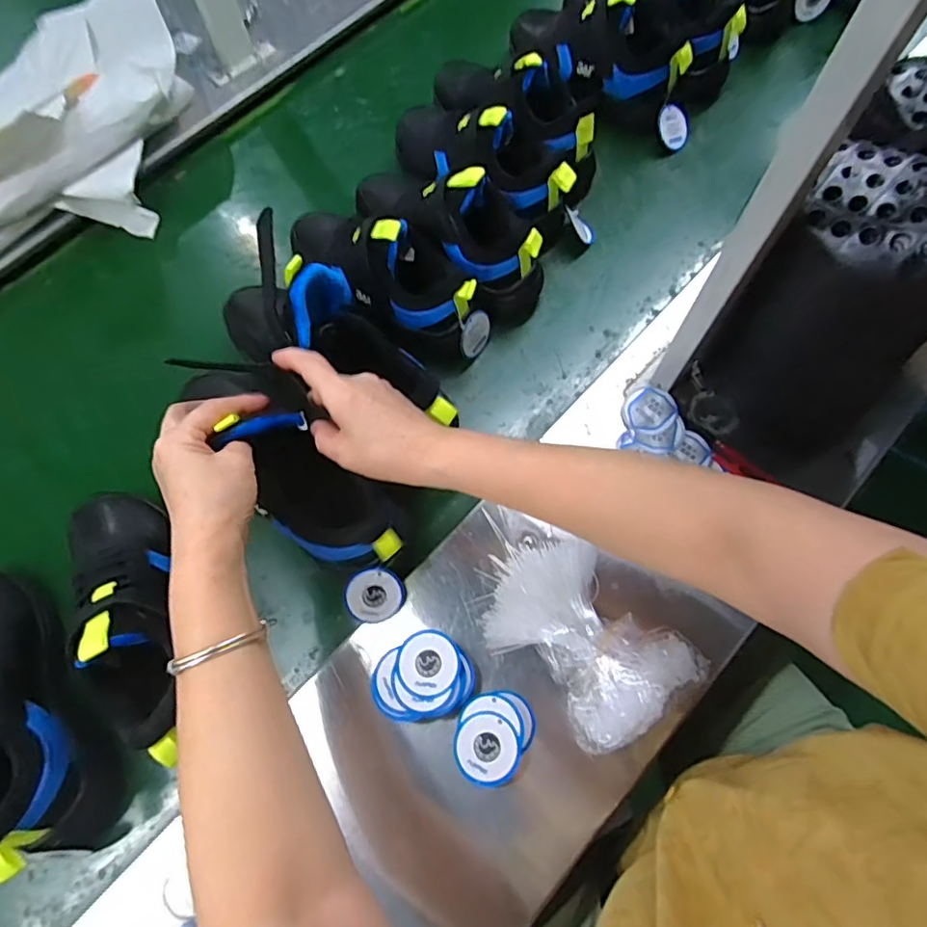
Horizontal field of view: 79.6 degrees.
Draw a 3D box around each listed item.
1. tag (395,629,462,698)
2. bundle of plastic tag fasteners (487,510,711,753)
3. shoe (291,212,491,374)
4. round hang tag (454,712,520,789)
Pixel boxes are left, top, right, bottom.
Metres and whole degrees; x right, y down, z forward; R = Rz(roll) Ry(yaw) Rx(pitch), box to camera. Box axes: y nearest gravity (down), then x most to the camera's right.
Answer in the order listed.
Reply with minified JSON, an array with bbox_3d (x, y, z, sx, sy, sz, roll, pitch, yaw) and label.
[{"bbox_3d":[-0.027,0.155,0.433,0.048,0.004,0.047,0,71,1],"label":"tag"},{"bbox_3d":[0.081,0.125,0.440,0.108,0.050,0.189,-41,75,-12],"label":"bundle of plastic tag fasteners"},{"bbox_3d":[-0.085,-0.195,0.561,0.233,0.115,0.081,39,76,13],"label":"shoe"},{"bbox_3d":[0.018,0.215,0.418,0.047,0.004,0.051,0,71,1],"label":"round hang tag"}]

